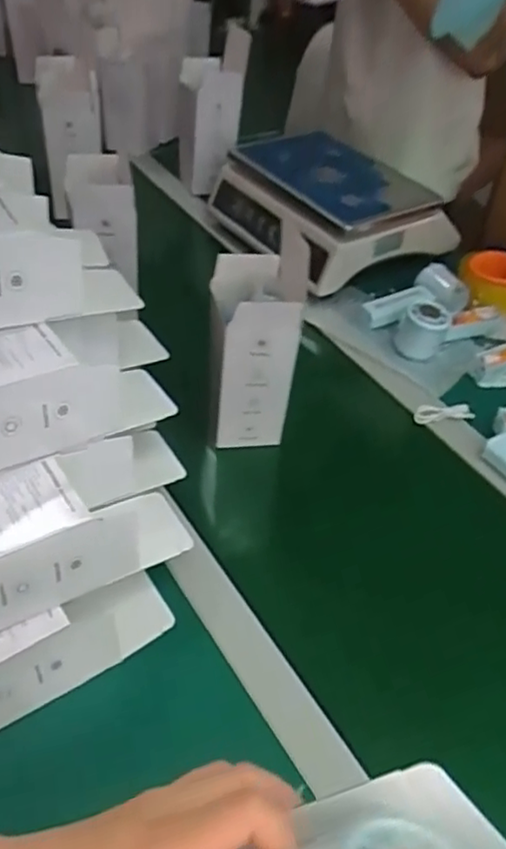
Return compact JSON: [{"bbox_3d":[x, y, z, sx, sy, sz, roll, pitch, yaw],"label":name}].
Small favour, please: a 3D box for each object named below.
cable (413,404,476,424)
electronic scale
[{"bbox_3d":[0.224,-0.012,0.785,0.071,0.017,0.015,-1,45,-7],"label":"cable"},{"bbox_3d":[0.114,-0.341,1.024,0.249,0.123,0.285,-23,52,-26],"label":"electronic scale"}]

